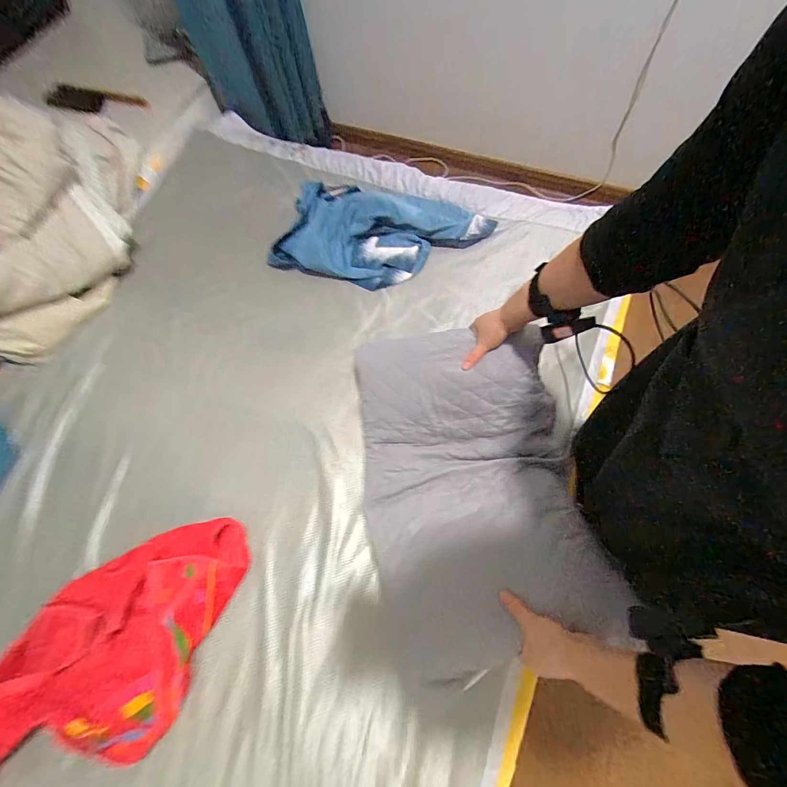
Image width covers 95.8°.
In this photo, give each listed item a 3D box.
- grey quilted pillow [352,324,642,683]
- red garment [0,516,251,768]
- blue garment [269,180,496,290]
[{"bbox_3d":[0.119,0.130,0.649,0.355,0.218,0.456,-8,69,-1],"label":"grey quilted pillow"},{"bbox_3d":[-0.613,0.546,0.688,0.754,0.059,0.341,-28,72,-6],"label":"red garment"},{"bbox_3d":[-0.038,-0.441,0.981,0.576,0.061,0.310,15,73,9],"label":"blue garment"}]

